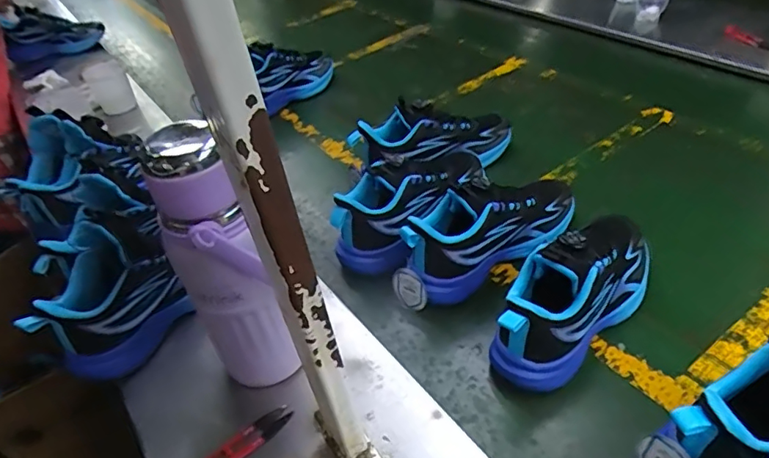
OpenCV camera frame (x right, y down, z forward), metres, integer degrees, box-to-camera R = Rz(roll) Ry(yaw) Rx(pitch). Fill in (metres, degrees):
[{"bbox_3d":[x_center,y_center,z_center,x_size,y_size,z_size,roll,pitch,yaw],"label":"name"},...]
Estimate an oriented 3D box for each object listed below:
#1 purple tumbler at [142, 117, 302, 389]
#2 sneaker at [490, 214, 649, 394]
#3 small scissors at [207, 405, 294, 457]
[{"bbox_3d":[-0.126,0.051,0.436,0.063,0.267,0.076,-24,39,-20],"label":"purple tumbler"},{"bbox_3d":[0.194,0.054,0.525,0.236,0.111,0.078,-33,43,-29],"label":"sneaker"},{"bbox_3d":[-0.129,0.193,0.470,0.101,0.008,0.022,-32,46,-27],"label":"small scissors"}]

